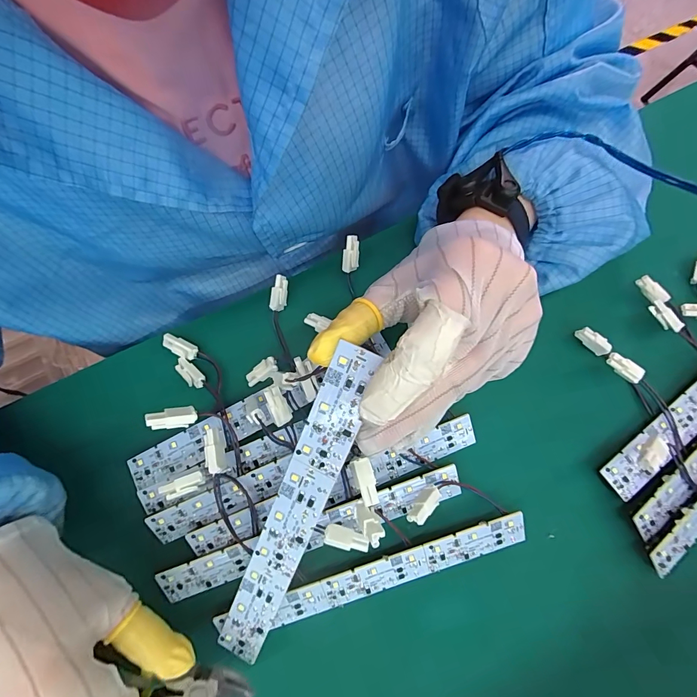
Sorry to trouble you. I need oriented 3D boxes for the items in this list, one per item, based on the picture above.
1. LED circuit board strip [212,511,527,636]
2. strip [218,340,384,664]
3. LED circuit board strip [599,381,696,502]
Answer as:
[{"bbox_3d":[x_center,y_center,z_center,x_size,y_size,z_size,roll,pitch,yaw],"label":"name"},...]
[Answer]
[{"bbox_3d":[0.017,0.138,0.227,0.187,0.004,0.024,-17,109,-4],"label":"LED circuit board strip"},{"bbox_3d":[-0.028,0.084,0.187,0.023,0.004,0.187,24,105,9],"label":"strip"},{"bbox_3d":[0.244,0.034,0.259,0.188,0.009,0.023,-38,80,-8],"label":"LED circuit board strip"}]

